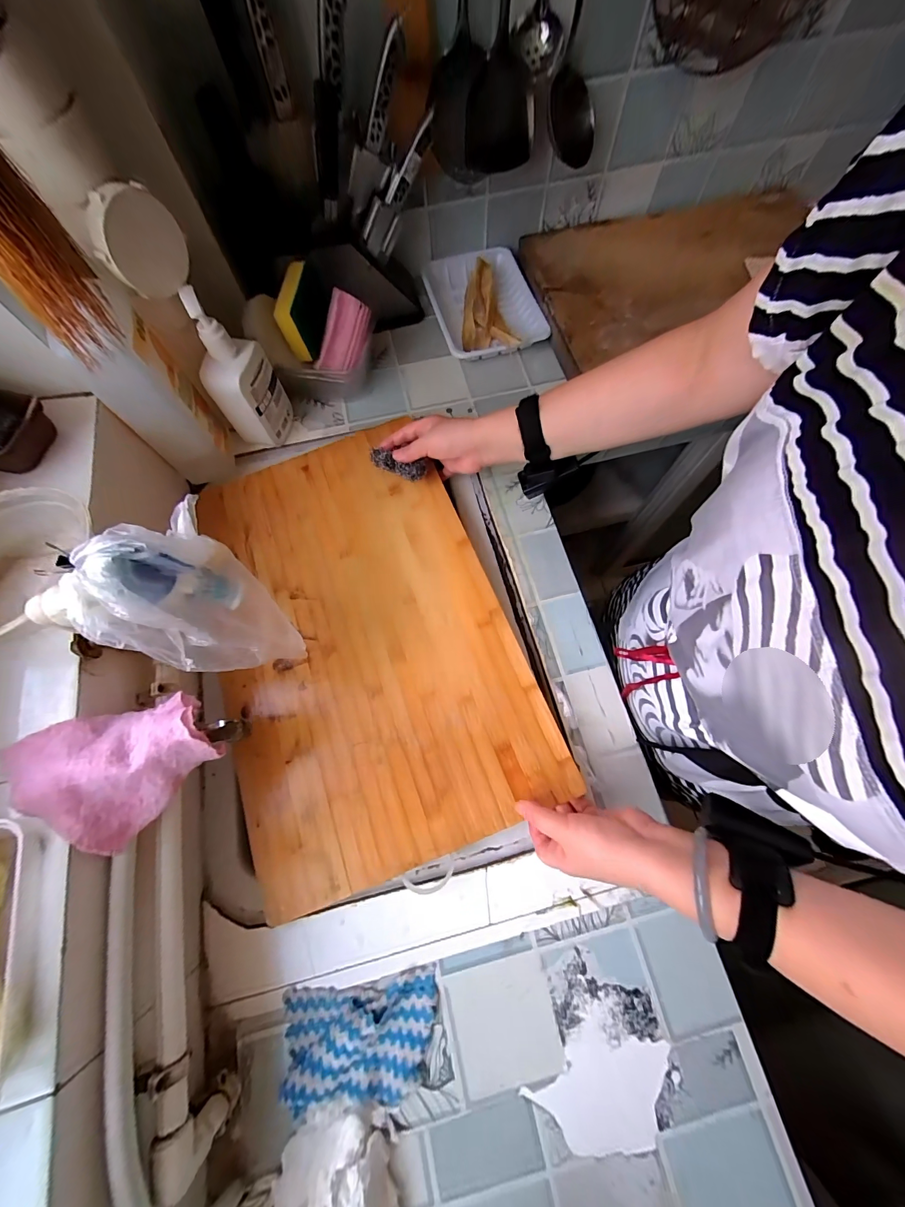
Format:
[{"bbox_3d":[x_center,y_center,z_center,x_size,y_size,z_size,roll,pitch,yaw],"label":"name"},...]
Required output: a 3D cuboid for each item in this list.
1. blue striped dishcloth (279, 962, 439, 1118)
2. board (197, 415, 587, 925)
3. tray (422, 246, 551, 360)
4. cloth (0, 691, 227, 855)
[{"bbox_3d":[-0.083,0.401,0.351,0.142,0.018,0.082,-8,70,-2],"label":"blue striped dishcloth"},{"bbox_3d":[-0.122,0.017,0.479,0.340,0.032,0.545,-21,71,-7],"label":"board"},{"bbox_3d":[0.051,-0.506,0.654,0.165,0.034,0.230,-16,71,-5],"label":"tray"},{"bbox_3d":[-0.273,0.121,0.316,0.112,0.045,0.124,42,76,14],"label":"cloth"}]

